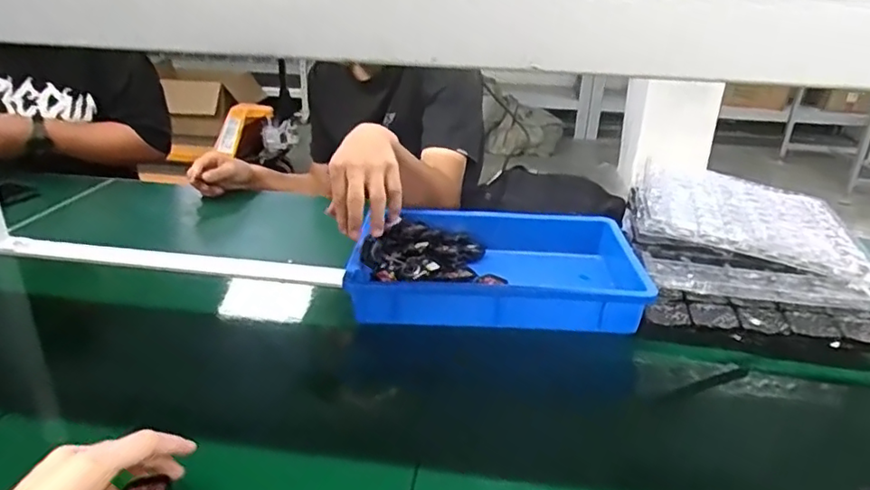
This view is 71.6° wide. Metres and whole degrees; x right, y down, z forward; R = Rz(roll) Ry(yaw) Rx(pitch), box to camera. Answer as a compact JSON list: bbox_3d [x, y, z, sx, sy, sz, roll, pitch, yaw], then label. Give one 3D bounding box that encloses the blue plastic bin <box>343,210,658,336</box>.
[{"bbox_3d":[0.080,0.026,0.834,0.365,0.064,0.258,3,26,3],"label":"blue plastic bin"}]

